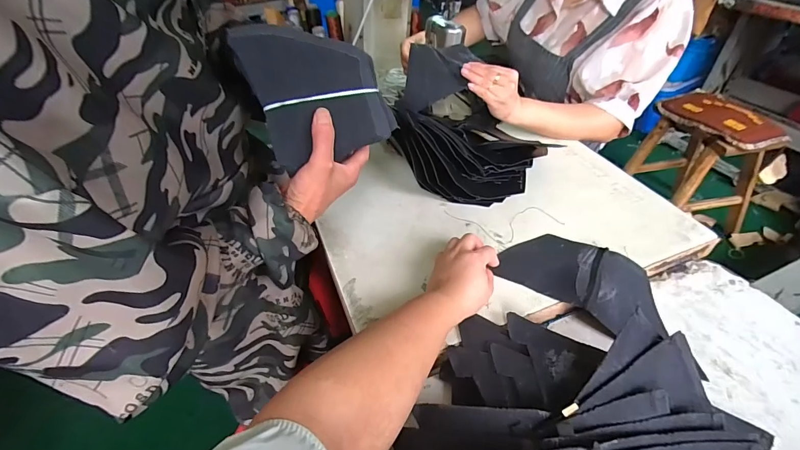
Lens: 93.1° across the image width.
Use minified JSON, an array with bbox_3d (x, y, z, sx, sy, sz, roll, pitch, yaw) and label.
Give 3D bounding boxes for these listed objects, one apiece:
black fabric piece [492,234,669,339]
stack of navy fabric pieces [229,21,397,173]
[{"bbox_3d":[0.246,0.073,0.512,0.200,0.040,0.116,24,51,28],"label":"black fabric piece"},{"bbox_3d":[-0.087,-0.137,0.386,0.126,0.141,0.027,-23,18,3],"label":"stack of navy fabric pieces"}]

